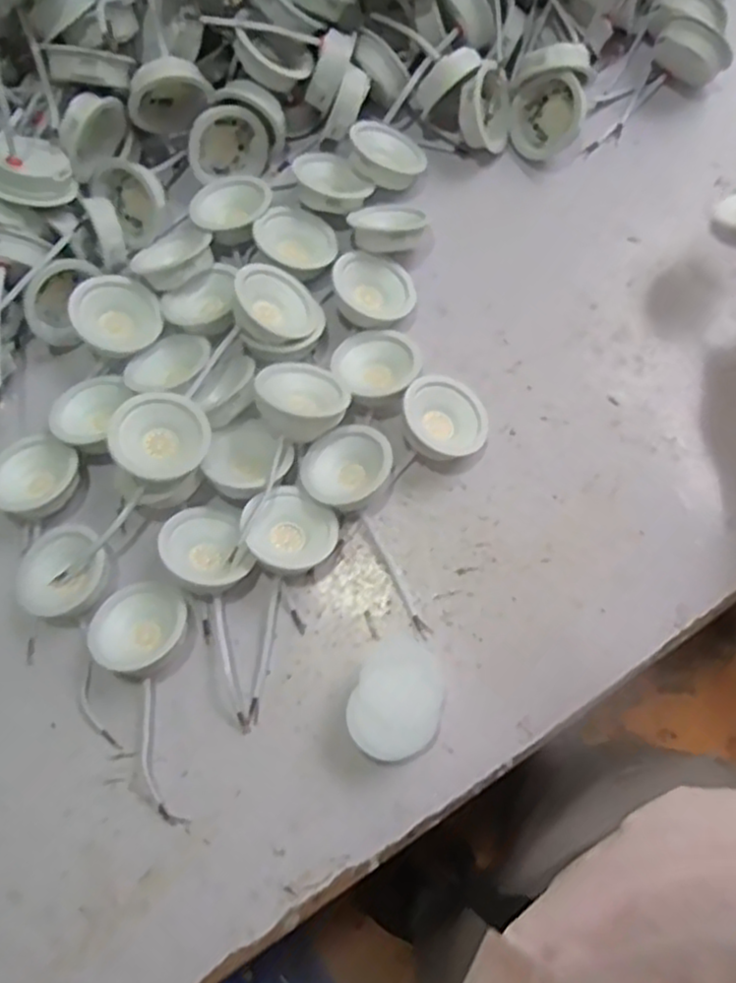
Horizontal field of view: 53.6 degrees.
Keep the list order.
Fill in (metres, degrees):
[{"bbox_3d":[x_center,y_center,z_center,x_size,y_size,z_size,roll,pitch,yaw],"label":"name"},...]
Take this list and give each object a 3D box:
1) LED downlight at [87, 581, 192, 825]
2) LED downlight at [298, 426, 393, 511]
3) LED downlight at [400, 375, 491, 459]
[{"bbox_3d":[-0.167,0.152,0.533,0.071,0.039,0.174,-4,76,0],"label":"LED downlight"},{"bbox_3d":[-0.017,-0.018,0.583,0.070,0.030,0.063,-40,78,-9],"label":"LED downlight"},{"bbox_3d":[0.061,-0.056,0.582,0.074,0.025,0.074,8,65,-19],"label":"LED downlight"}]

